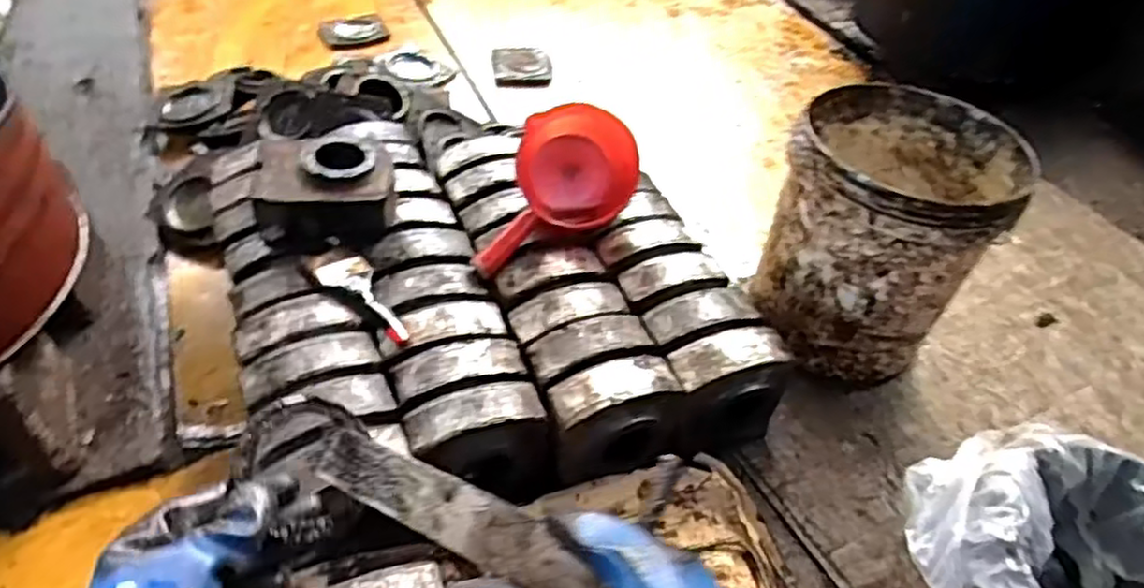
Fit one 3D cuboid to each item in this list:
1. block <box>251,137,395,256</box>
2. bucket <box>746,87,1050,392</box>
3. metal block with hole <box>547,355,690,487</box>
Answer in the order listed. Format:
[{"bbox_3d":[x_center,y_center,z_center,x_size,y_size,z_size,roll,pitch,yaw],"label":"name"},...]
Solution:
[{"bbox_3d":[-0.337,-0.142,0.991,0.178,0.095,0.137,-1,46,-6],"label":"block"},{"bbox_3d":[0.442,-0.104,1.047,0.279,0.282,0.302,23,48,17],"label":"bucket"},{"bbox_3d":[0.059,0.152,0.888,0.163,0.126,0.089,-9,47,-14],"label":"metal block with hole"}]

